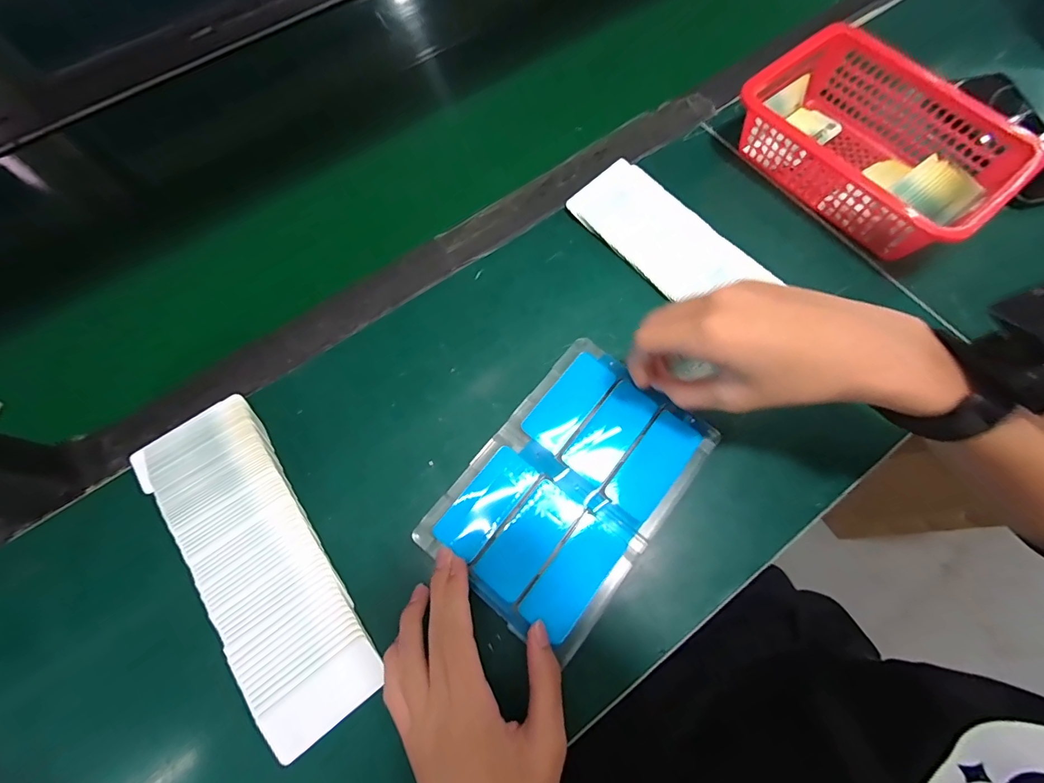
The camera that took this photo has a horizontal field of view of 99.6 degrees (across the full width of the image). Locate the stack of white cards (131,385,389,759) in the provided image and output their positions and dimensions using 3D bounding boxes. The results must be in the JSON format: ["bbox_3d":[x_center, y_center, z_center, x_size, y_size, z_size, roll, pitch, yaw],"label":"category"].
[{"bbox_3d":[-0.190,0.120,0.316,0.087,0.024,0.239,-36,73,-10],"label":"stack of white cards"}]

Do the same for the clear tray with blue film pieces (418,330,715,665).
[{"bbox_3d":[0.037,0.067,0.325,0.133,0.013,0.194,37,75,13],"label":"clear tray with blue film pieces"}]

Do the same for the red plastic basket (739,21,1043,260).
[{"bbox_3d":[0.315,-0.222,0.404,0.145,0.063,0.210,-40,74,-11],"label":"red plastic basket"}]

